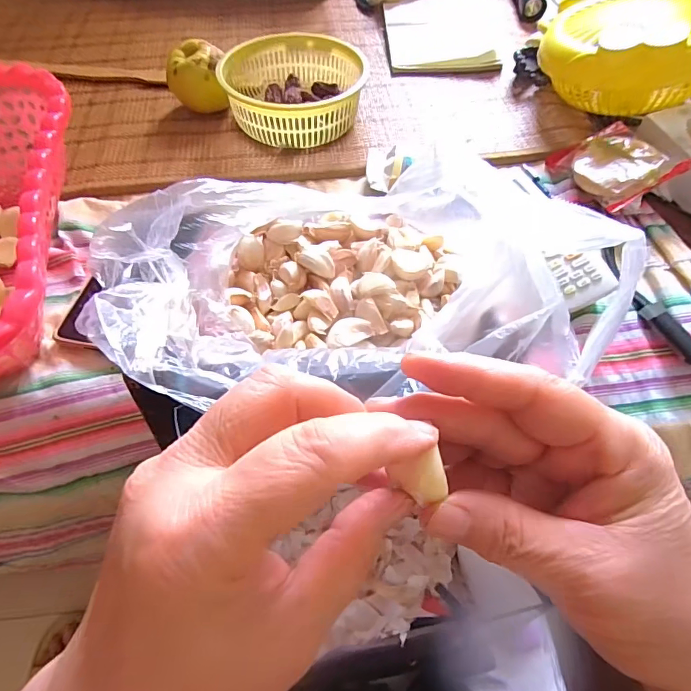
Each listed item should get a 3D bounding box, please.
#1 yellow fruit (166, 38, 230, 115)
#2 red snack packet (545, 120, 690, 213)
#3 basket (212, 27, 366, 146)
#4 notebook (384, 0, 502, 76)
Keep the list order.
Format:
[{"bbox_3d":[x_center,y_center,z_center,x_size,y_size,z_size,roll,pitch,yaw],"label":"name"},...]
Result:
[{"bbox_3d":[-0.158,-0.280,0.490,0.057,0.067,0.052,-9,58,-7],"label":"yellow fruit"},{"bbox_3d":[0.258,-0.173,0.437,0.081,0.022,0.095,-28,45,5],"label":"red snack packet"},{"bbox_3d":[-0.059,-0.281,0.496,0.140,0.058,0.129,1,57,-1],"label":"basket"},{"bbox_3d":[0.126,-0.434,0.620,0.142,0.014,0.216,0,57,-1],"label":"notebook"}]

